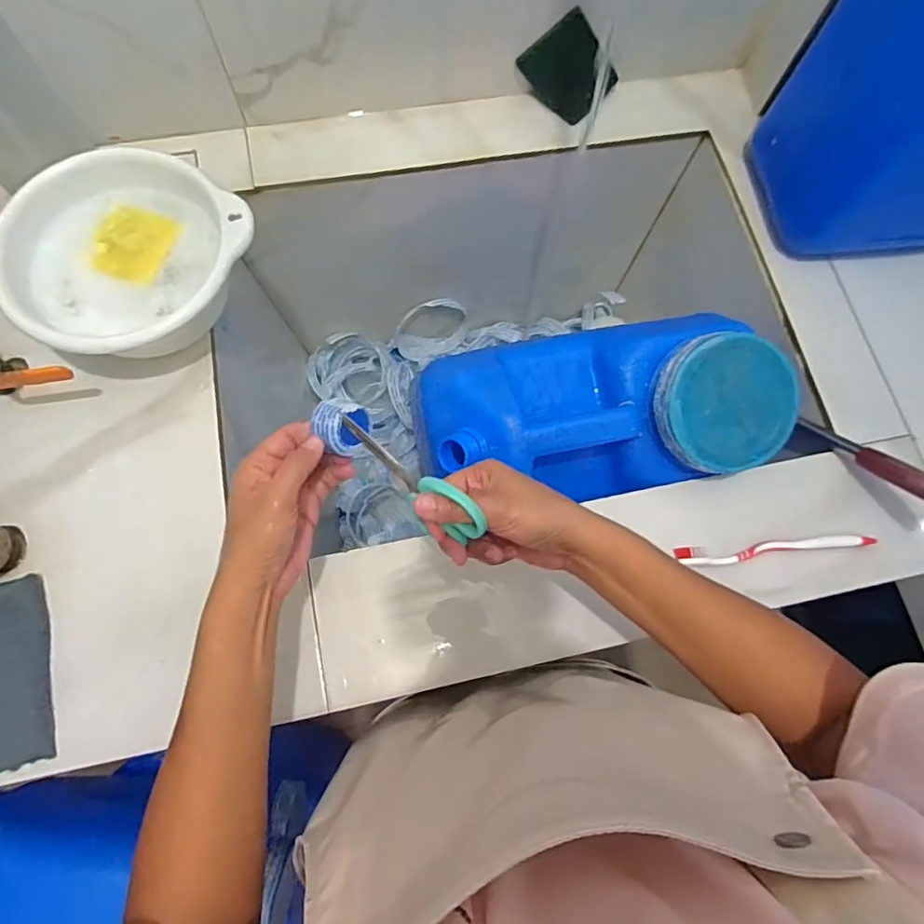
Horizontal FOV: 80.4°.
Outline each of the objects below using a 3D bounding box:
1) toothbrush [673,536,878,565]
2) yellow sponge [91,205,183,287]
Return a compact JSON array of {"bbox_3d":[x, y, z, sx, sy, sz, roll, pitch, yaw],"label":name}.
[{"bbox_3d":[0.287,0.081,0.500,0.182,0.016,0.017,-4,74,-3],"label":"toothbrush"},{"bbox_3d":[-0.311,-0.206,0.513,0.073,0.010,0.078,16,74,2],"label":"yellow sponge"}]

